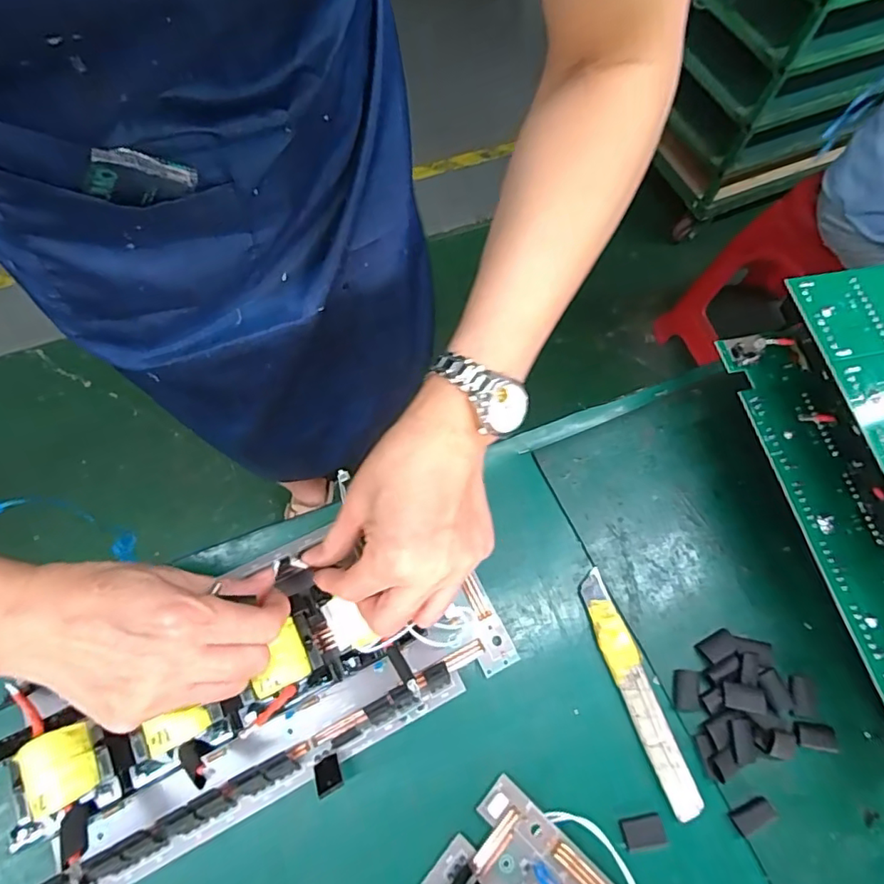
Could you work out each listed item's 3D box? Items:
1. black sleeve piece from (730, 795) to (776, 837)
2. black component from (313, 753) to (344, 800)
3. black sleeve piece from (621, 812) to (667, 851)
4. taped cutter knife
[{"bbox_3d":[0.188,0.226,0.332,0.025,0.005,0.013,-22,69,-12],"label":"black sleeve piece"},{"bbox_3d":[-0.066,0.191,0.314,0.014,0.004,0.021,-20,36,-14],"label":"black component"},{"bbox_3d":[0.121,0.235,0.329,0.026,0.004,0.016,-7,67,-6],"label":"black sleeve piece"},{"bbox_3d":[0.127,0.161,0.359,0.024,0.007,0.150,-15,68,-9],"label":"taped cutter knife"}]

